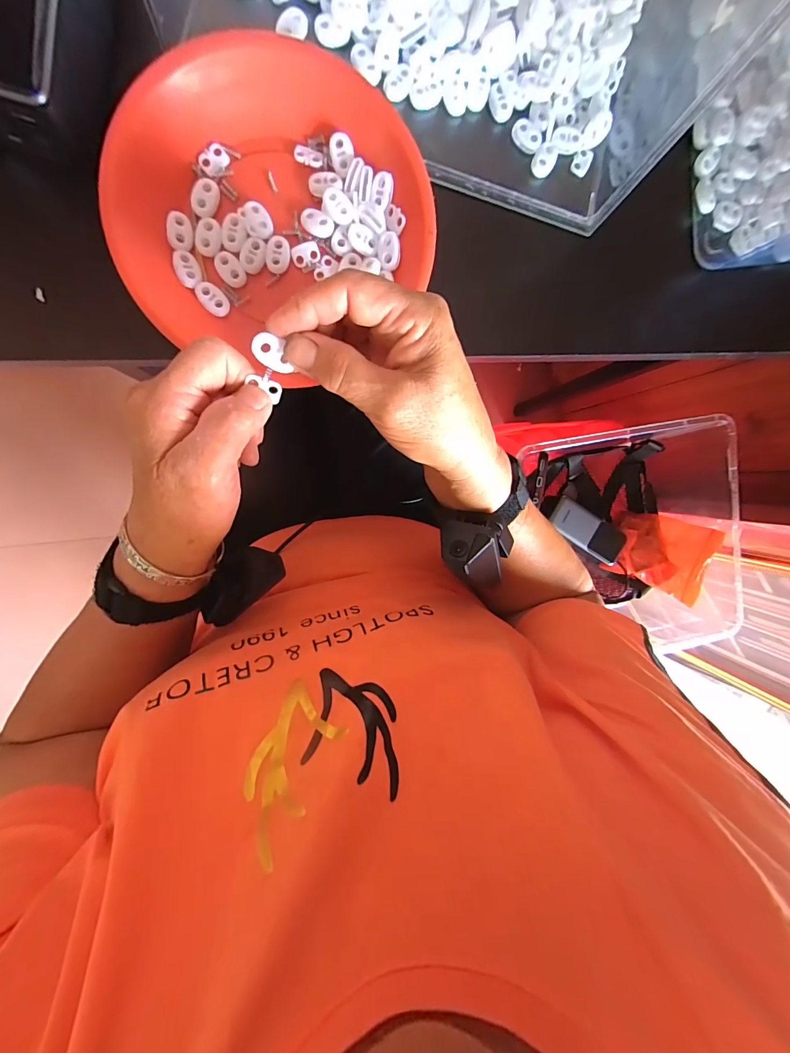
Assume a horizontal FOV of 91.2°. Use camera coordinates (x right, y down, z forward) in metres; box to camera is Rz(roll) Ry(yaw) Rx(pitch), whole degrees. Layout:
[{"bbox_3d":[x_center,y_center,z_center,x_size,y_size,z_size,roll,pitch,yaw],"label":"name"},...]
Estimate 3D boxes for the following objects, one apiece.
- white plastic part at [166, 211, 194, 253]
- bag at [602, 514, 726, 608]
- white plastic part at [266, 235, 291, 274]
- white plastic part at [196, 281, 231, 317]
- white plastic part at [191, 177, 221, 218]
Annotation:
[{"bbox_3d":[-0.139,-0.189,0.249,0.013,0.007,0.022,6,97,-6],"label":"white plastic part"},{"bbox_3d":[0.395,0.041,0.581,0.078,0.127,0.113,11,97,-7],"label":"bag"},{"bbox_3d":[-0.078,-0.182,0.260,0.014,0.004,0.022,16,96,-8],"label":"white plastic part"},{"bbox_3d":[-0.121,-0.151,0.258,0.023,0.004,0.016,44,92,-9],"label":"white plastic part"},{"bbox_3d":[-0.122,-0.212,0.249,0.014,0.006,0.022,16,96,-8],"label":"white plastic part"}]

